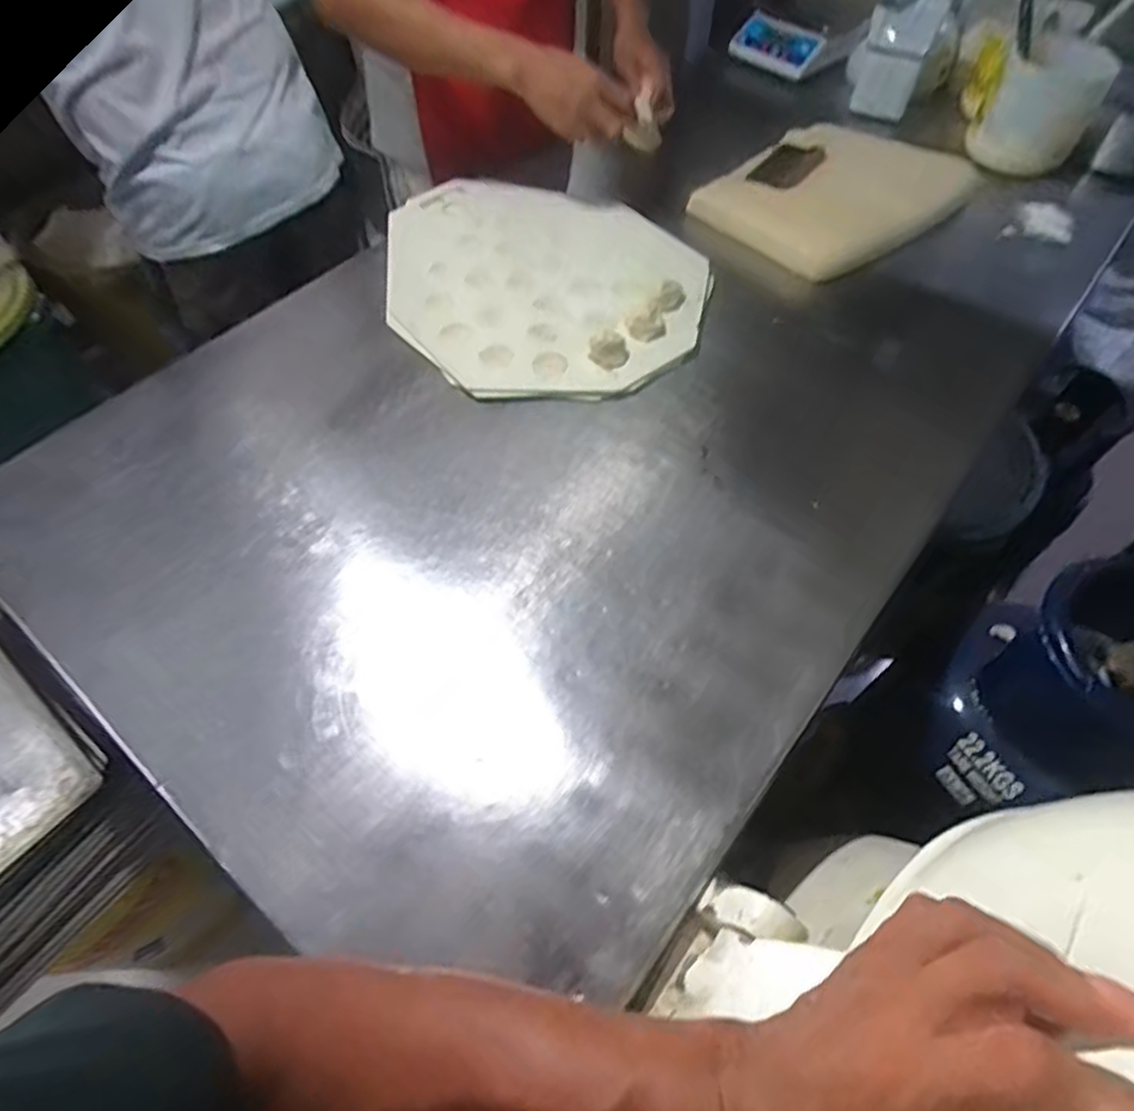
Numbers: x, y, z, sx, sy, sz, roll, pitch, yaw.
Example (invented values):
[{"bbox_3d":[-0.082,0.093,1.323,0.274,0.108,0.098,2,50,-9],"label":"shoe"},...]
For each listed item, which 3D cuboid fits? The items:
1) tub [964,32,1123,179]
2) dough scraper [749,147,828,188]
[{"bbox_3d":[0.746,-0.708,1.048,0.150,0.150,0.158,0,59,-1],"label":"tub"},{"bbox_3d":[0.339,-0.596,1.012,0.078,0.008,0.132,29,61,15],"label":"dough scraper"}]

